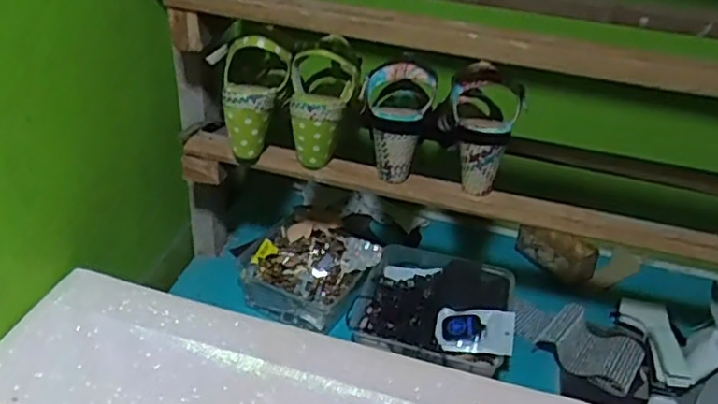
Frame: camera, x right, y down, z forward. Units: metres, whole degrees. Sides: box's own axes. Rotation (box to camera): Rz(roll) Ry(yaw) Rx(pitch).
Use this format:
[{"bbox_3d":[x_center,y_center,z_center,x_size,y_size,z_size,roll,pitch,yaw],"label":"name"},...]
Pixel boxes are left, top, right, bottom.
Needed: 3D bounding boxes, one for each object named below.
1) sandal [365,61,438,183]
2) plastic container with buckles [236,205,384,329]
[{"bbox_3d":[0.043,-0.096,0.741,0.080,0.133,0.070,9,35,4],"label":"sandal"},{"bbox_3d":[-0.075,0.095,0.926,0.177,0.081,0.155,20,37,19],"label":"plastic container with buckles"}]

